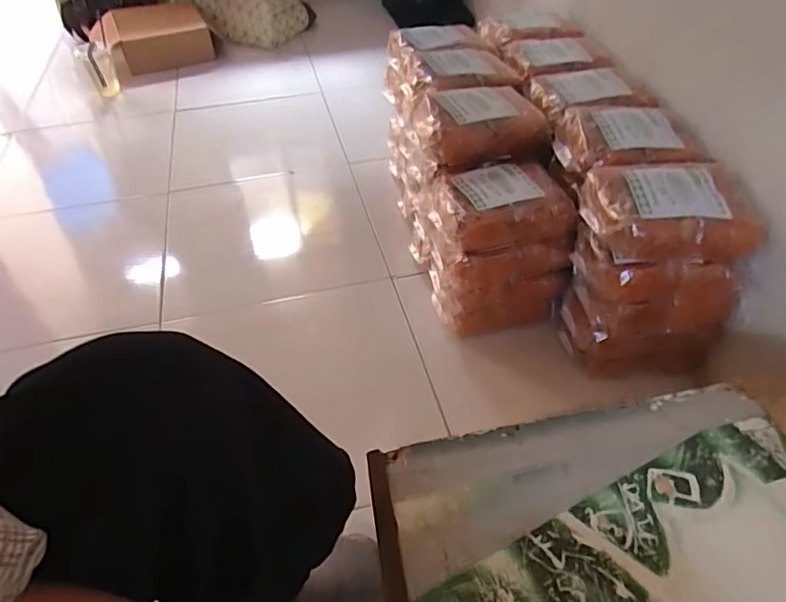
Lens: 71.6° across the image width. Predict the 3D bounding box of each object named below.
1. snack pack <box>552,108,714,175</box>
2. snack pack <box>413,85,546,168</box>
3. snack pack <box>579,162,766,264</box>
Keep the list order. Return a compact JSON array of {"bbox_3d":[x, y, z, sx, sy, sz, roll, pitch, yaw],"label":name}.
[{"bbox_3d":[0.323,-0.219,0.745,0.181,0.043,0.135,-2,45,0],"label":"snack pack"},{"bbox_3d":[0.122,-0.271,0.816,0.183,0.055,0.132,-10,45,-8],"label":"snack pack"},{"bbox_3d":[0.330,-0.110,0.656,0.190,0.067,0.138,2,45,4],"label":"snack pack"}]

